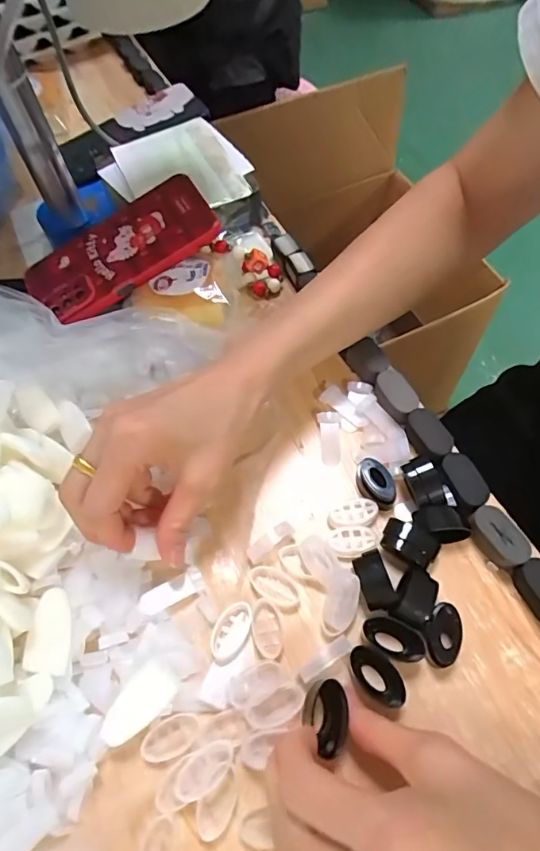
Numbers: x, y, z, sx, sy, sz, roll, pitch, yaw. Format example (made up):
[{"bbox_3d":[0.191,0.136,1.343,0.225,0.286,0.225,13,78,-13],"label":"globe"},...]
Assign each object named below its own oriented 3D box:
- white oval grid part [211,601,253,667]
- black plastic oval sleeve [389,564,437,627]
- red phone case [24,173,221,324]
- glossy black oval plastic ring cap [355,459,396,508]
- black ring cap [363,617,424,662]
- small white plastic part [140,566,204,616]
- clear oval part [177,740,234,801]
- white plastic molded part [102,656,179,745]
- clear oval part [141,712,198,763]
[{"bbox_3d":[-0.022,0.120,0.283,0.020,0.008,0.035,17,62,11],"label":"white oval grid part"},{"bbox_3d":[0.085,0.101,0.286,0.020,0.012,0.032,27,64,16],"label":"black plastic oval sleeve"},{"bbox_3d":[-0.125,-0.147,0.404,0.158,0.012,0.084,-36,67,1],"label":"red phone case"},{"bbox_3d":[0.068,0.037,0.318,0.018,0.015,0.031,-16,61,-8],"label":"glossy black oval plastic ring cap"},{"bbox_3d":[0.070,0.122,0.277,0.033,0.013,0.021,13,61,9],"label":"black ring cap"},{"bbox_3d":[-0.059,0.101,0.295,0.039,0.007,0.014,-27,63,-14],"label":"small white plastic part"},{"bbox_3d":[-0.033,0.174,0.248,0.032,0.006,0.017,-32,77,-29],"label":"clear oval part"},{"bbox_3d":[-0.070,0.148,0.259,0.025,0.016,0.044,37,67,20],"label":"white plastic molded part"},{"bbox_3d":[-0.053,0.166,0.259,0.030,0.005,0.017,-27,63,-13],"label":"clear oval part"}]

